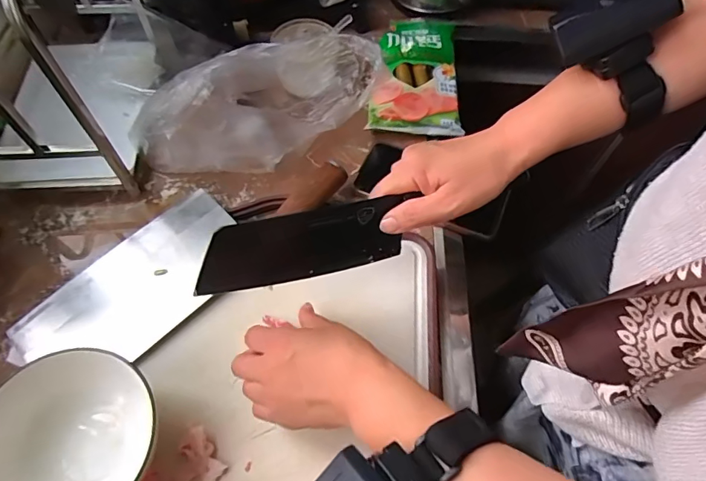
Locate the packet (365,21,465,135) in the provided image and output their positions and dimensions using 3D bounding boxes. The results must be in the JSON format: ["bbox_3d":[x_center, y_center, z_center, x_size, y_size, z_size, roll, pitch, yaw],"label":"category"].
[{"bbox_3d":[0.079,-0.225,0.586,0.106,0.031,0.202,3,63,2],"label":"packet"}]

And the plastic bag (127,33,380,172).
[{"bbox_3d":[-0.101,-0.155,0.493,0.270,0.102,0.106,-22,63,-13],"label":"plastic bag"}]

